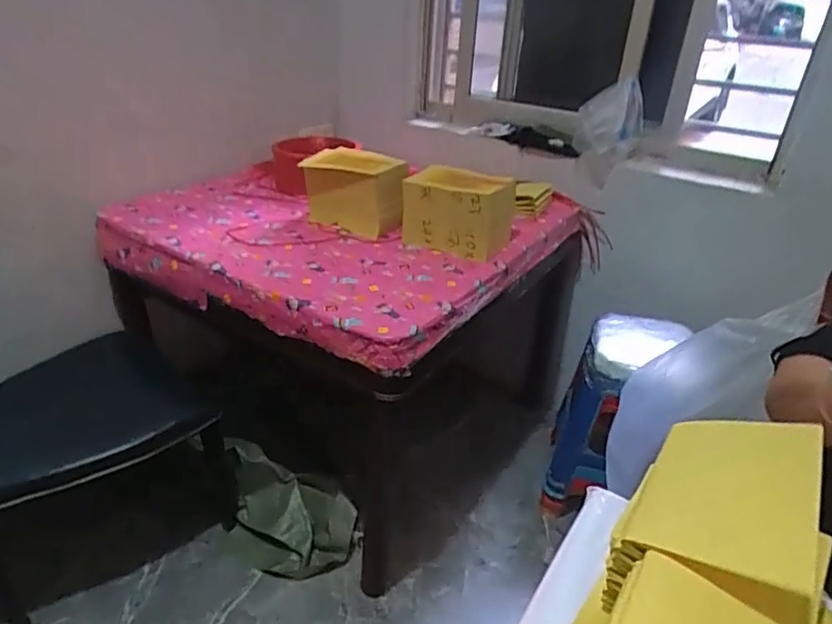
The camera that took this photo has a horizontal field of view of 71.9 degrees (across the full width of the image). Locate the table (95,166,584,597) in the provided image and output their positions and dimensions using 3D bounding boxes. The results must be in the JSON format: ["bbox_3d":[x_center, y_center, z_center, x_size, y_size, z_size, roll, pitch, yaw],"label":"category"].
[{"bbox_3d":[-0.146,0.027,1.815,0.965,0.757,1.093,21,35,29],"label":"table"}]

